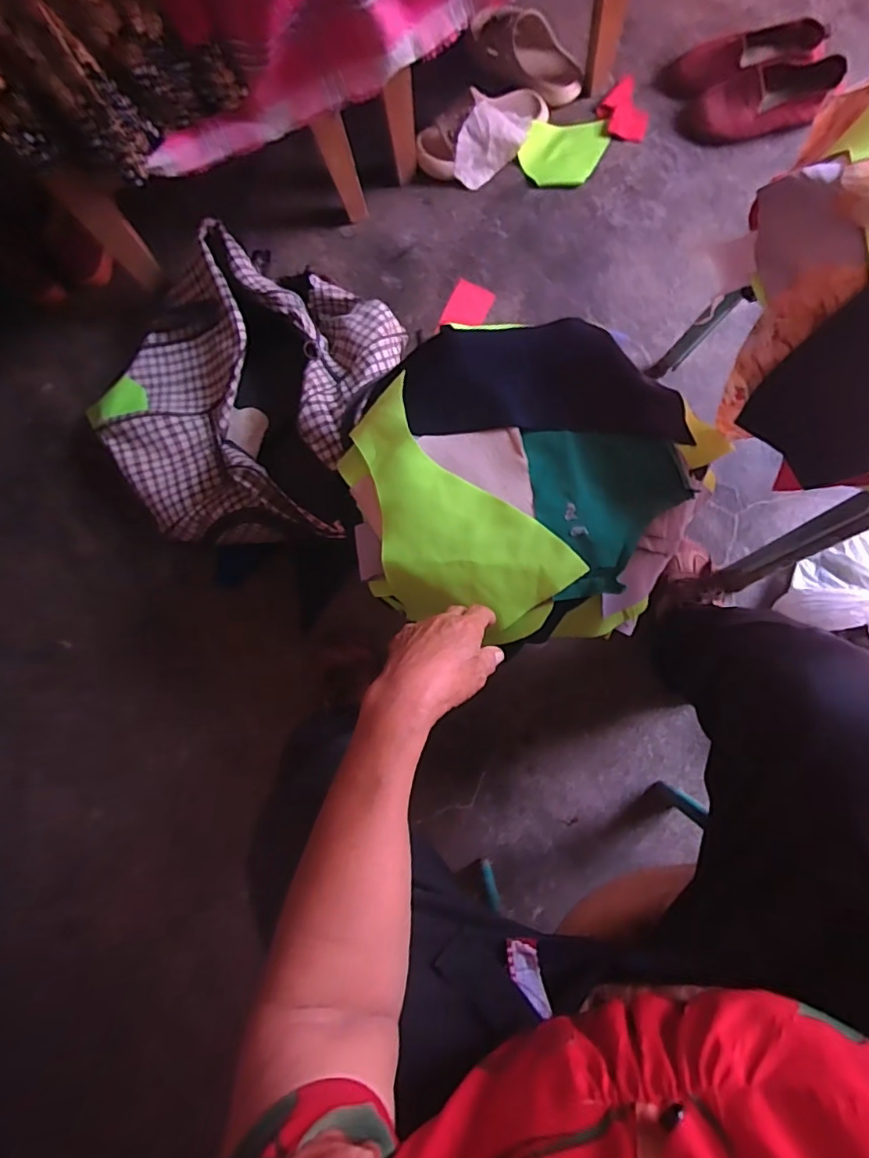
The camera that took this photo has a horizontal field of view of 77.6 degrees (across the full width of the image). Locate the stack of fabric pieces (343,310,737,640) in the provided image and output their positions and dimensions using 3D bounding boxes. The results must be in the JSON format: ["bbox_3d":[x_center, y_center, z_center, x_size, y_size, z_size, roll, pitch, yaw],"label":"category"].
[{"bbox_3d":[0.085,-0.095,0.523,0.338,0.063,0.293,-1,84,4],"label":"stack of fabric pieces"}]

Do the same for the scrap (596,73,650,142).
[{"bbox_3d":[0.296,-0.735,0.847,0.069,0.005,0.106,-18,83,2],"label":"scrap"}]

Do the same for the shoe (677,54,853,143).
[{"bbox_3d":[0.482,-0.707,0.804,0.208,0.056,0.074,-5,84,4],"label":"shoe"}]

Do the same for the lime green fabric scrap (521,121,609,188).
[{"bbox_3d":[0.204,-0.665,0.847,0.137,0.008,0.087,-3,99,0],"label":"lime green fabric scrap"}]

